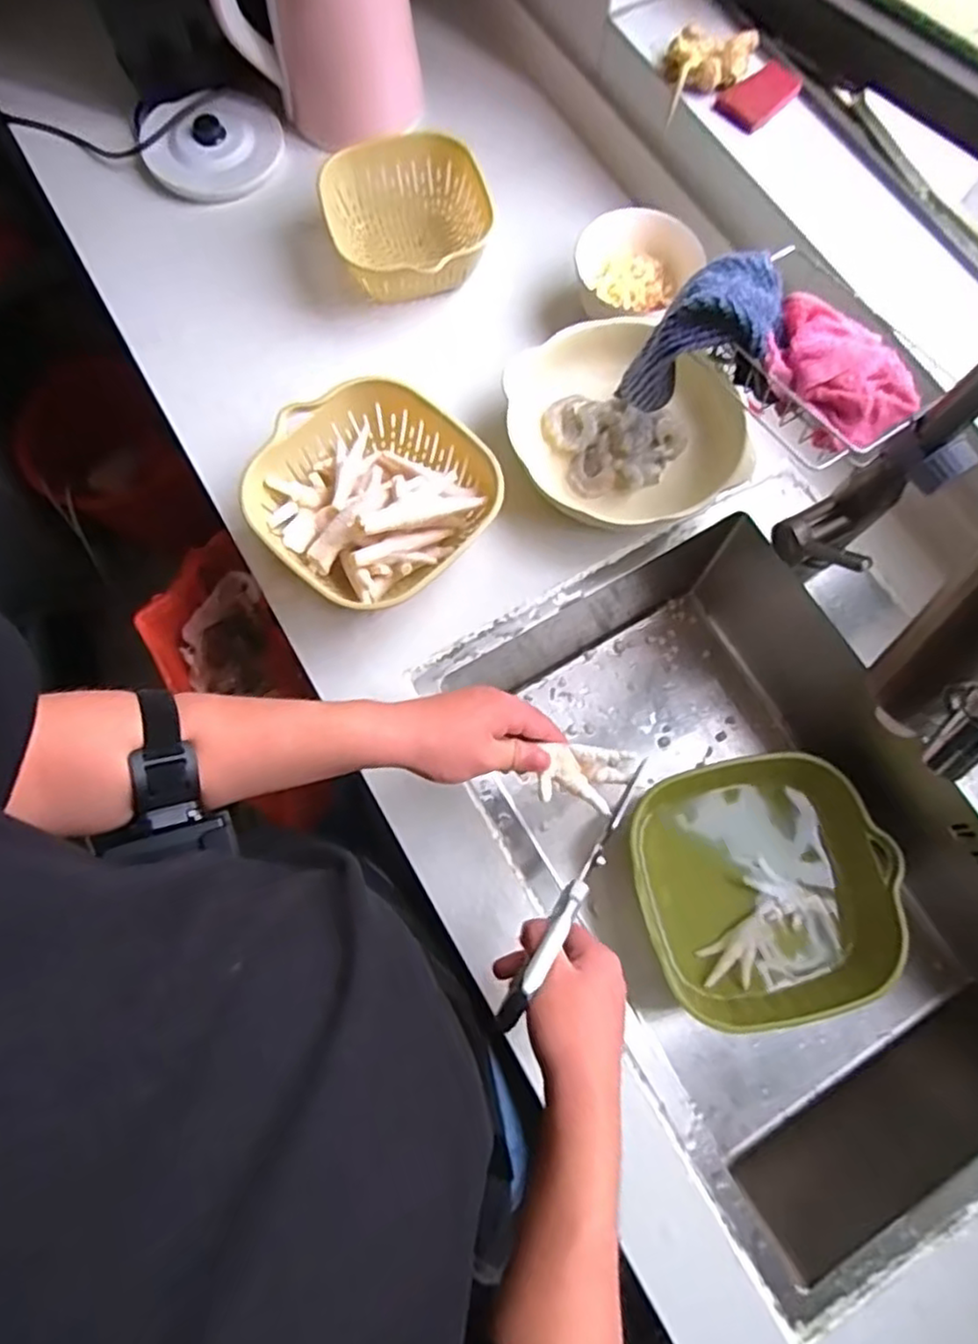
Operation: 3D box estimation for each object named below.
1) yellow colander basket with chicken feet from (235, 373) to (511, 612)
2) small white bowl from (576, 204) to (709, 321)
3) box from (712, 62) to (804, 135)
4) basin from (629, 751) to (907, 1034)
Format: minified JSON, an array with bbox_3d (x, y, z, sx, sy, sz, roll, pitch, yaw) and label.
[{"bbox_3d":[-0.105,-0.155,0.632,0.197,0.076,0.195,42,79,10],"label":"yellow colander basket with chicken feet"},{"bbox_3d":[0.163,-0.407,0.705,0.129,0.065,0.108,-15,76,-4],"label":"small white bowl"},{"bbox_3d":[0.267,-0.568,0.678,0.076,0.017,0.049,-36,78,-9],"label":"box"},{"bbox_3d":[0.273,0.216,0.704,0.241,0.106,0.238,-13,75,-4],"label":"basin"}]

